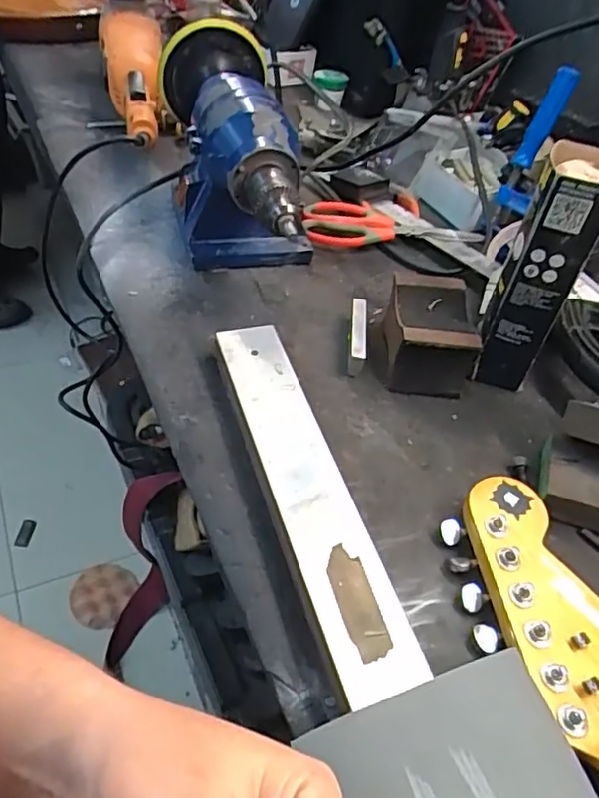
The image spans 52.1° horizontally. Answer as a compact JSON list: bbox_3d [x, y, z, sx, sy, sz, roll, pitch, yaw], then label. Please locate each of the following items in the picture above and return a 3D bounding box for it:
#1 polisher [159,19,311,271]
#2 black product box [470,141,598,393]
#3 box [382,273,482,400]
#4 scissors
[{"bbox_3d":[-0.063,-0.241,0.619,0.126,0.143,0.330,-6,48,-12],"label":"polisher"},{"bbox_3d":[0.194,-0.097,0.495,0.061,0.188,0.072,17,48,9],"label":"black product box"},{"bbox_3d":[0.111,-0.059,0.536,0.083,0.061,0.101,5,46,-5],"label":"box"},{"bbox_3d":[0.099,-0.194,0.686,0.190,0.017,0.069,0,47,-6],"label":"scissors"}]

